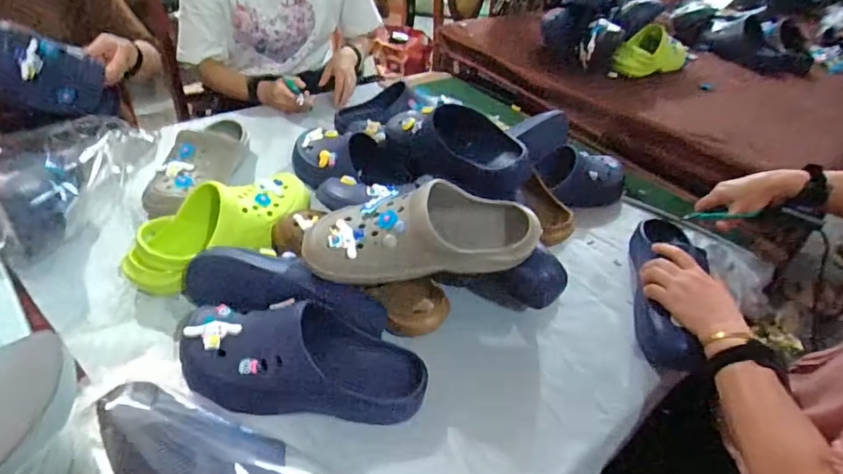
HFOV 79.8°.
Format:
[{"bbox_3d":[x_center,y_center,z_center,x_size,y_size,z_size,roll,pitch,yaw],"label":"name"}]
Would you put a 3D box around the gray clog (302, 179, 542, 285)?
[{"bbox_3d":[0.000,-0.005,0.626,0.283,0.084,0.103,1,39,-8],"label":"gray clog"}]

